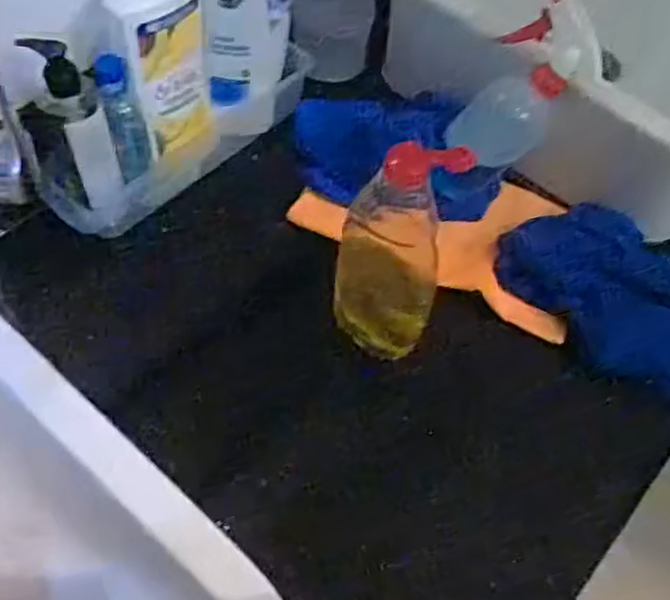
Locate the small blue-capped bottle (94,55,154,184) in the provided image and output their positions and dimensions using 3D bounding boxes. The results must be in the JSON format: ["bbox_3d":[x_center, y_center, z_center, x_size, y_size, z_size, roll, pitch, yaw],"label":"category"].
[{"bbox_3d":[-0.187,-0.156,0.641,0.029,0.114,0.034,37,61,18],"label":"small blue-capped bottle"}]

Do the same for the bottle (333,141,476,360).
[{"bbox_3d":[0.052,-0.046,0.575,0.085,0.217,0.060,30,52,14],"label":"bottle"}]

